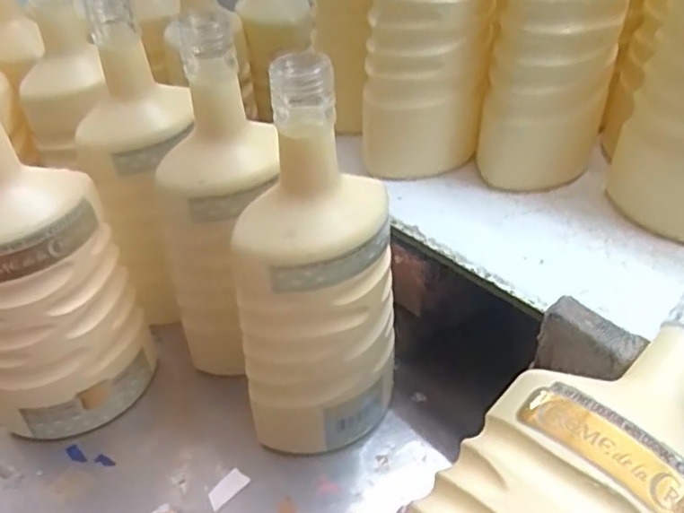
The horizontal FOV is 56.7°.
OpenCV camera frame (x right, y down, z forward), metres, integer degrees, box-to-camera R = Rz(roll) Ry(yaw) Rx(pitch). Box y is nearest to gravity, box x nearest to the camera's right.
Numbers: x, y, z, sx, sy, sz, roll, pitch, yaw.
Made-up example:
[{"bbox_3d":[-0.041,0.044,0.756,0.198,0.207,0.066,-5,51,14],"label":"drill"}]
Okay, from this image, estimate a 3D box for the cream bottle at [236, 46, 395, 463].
[{"bbox_3d":[-0.016,0.017,0.366,0.085,0.249,0.070,5,41,9],"label":"cream bottle"}]

